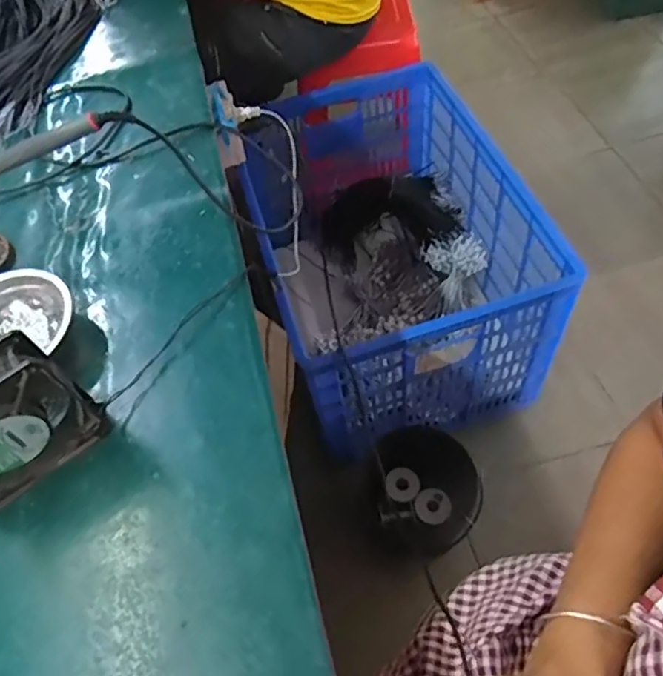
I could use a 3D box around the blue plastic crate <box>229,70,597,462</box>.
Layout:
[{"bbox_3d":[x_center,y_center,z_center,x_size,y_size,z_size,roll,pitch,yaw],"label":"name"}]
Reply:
[{"bbox_3d":[0.096,-0.172,1.244,0.480,0.412,0.688,-18,55,-6],"label":"blue plastic crate"}]

